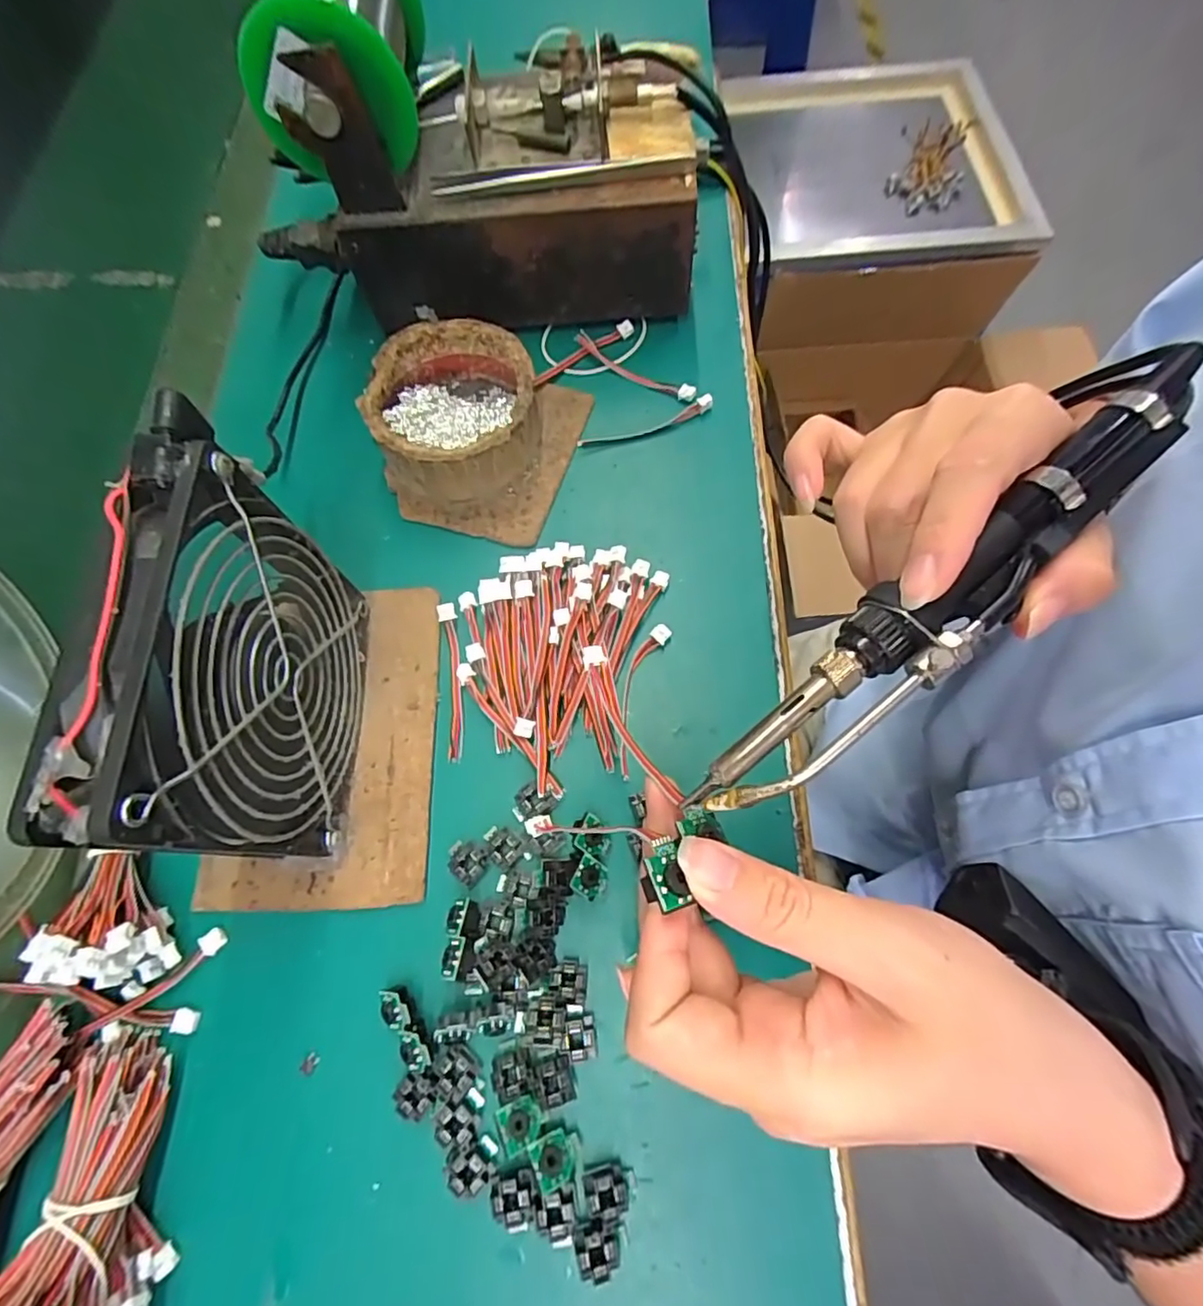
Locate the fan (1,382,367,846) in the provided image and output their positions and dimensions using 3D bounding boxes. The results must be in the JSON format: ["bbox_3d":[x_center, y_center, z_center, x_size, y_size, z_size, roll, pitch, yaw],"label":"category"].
[{"bbox_3d":[-0.125,0.006,0.216,0.027,0.128,0.124,-1,70,1],"label":"fan"}]

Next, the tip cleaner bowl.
[{"bbox_3d":[-0.075,-0.124,0.307,0.080,0.042,0.079,-1,70,1],"label":"tip cleaner bowl"}]

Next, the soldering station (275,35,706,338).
[{"bbox_3d":[-0.064,-0.253,0.311,0.217,0.122,0.102,-4,70,0],"label":"soldering station"}]

